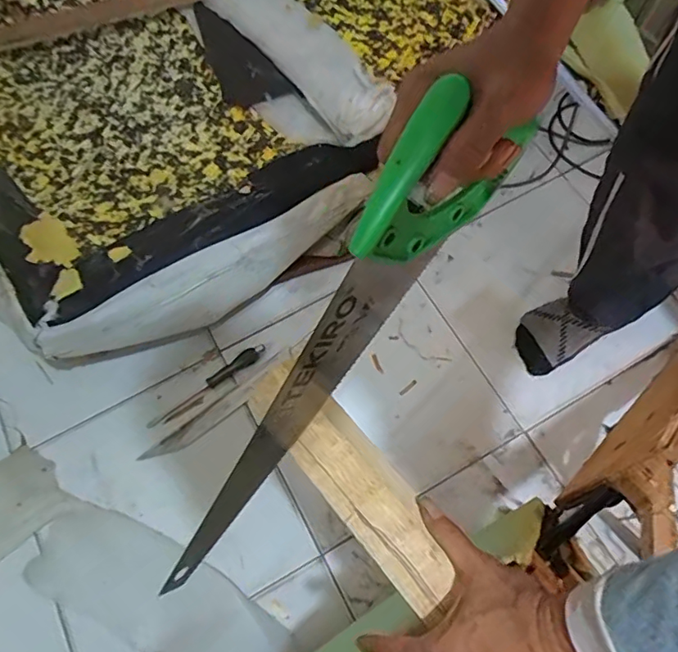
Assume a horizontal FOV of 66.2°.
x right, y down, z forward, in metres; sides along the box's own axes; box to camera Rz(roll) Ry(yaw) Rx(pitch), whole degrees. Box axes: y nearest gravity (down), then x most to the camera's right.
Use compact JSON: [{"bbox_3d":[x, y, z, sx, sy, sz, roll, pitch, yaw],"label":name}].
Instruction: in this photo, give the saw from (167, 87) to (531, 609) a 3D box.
[{"bbox_3d":[-0.017,0.043,0.432,0.042,0.105,0.466,38,111,16],"label":"saw"}]

